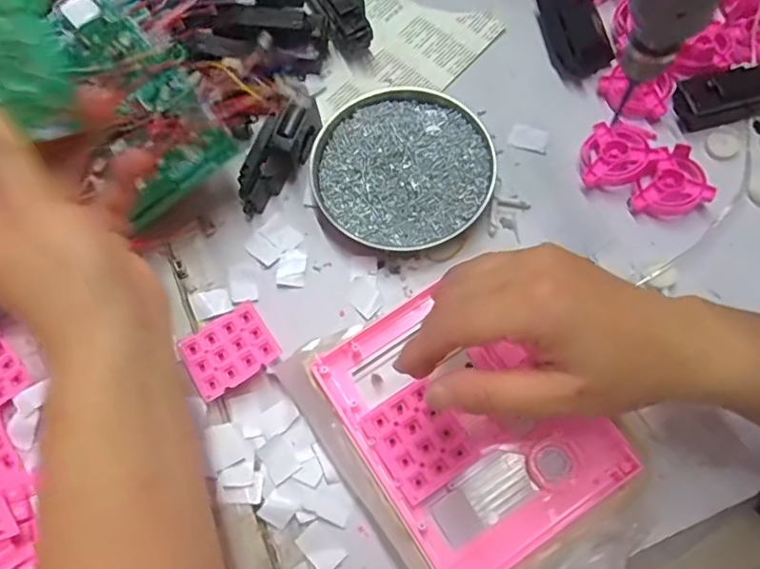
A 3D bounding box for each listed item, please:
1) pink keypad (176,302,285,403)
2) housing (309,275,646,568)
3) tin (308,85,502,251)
[{"bbox_3d":[-0.106,0.045,0.396,0.060,0.004,0.051,-32,67,-11],"label":"pink keypad"},{"bbox_3d":[0.053,0.082,0.350,0.130,0.019,0.165,-33,74,-9],"label":"housing"},{"bbox_3d":[0.016,-0.090,0.435,0.135,0.023,0.128,-1,72,3],"label":"tin"}]

